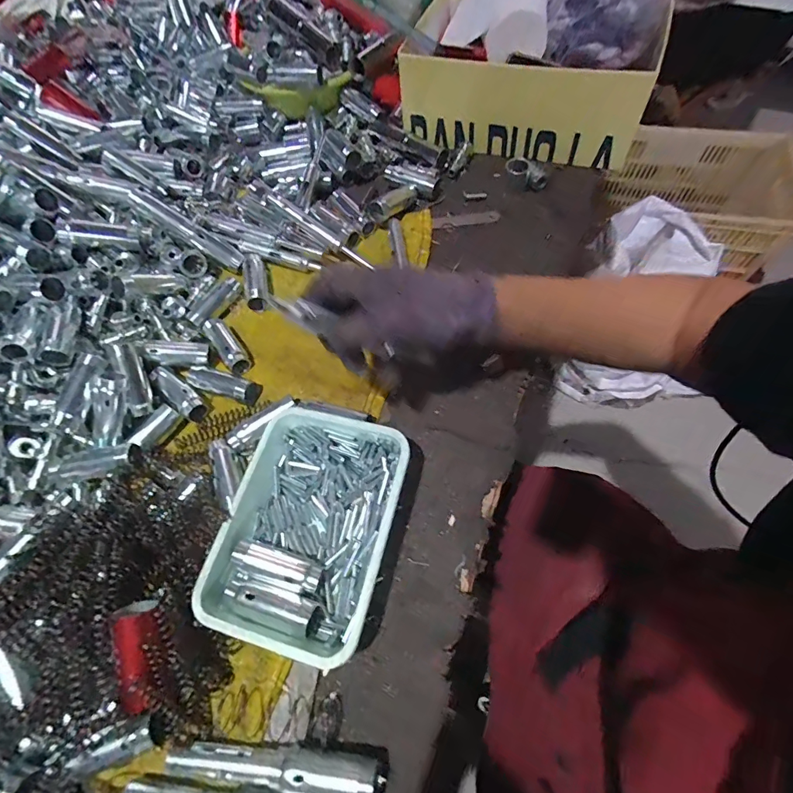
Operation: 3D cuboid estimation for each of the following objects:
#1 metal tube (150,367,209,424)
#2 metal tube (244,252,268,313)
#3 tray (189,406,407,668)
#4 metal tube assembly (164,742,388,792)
[{"bbox_3d":[-0.218,-0.004,0.412,0.075,0.017,0.023,36,72,21],"label":"metal tube"},{"bbox_3d":[-0.162,-0.134,0.479,0.025,0.018,0.074,-15,63,-2],"label":"metal tube"},{"bbox_3d":[-0.068,0.097,0.333,0.134,0.035,0.180,11,65,11],"label":"tray"},{"bbox_3d":[-0.079,0.240,0.270,0.141,0.027,0.021,2,64,7],"label":"metal tube assembly"}]

